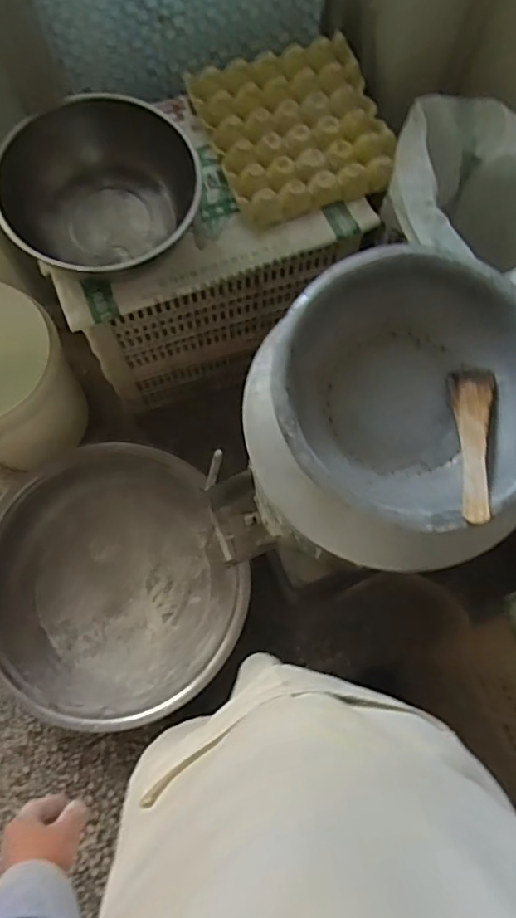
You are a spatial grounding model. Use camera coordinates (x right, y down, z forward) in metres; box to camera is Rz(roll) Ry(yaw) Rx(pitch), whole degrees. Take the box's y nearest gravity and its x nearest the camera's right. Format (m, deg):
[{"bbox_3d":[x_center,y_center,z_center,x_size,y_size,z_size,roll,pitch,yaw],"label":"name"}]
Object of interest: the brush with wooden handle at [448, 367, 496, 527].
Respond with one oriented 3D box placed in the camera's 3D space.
[{"bbox_3d":[0.237,-0.020,0.626,0.048,0.008,0.201,-5,54,17],"label":"brush with wooden handle"}]

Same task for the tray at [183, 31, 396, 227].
[{"bbox_3d":[0.061,-0.538,0.939,0.278,0.054,0.288,-20,76,-7],"label":"tray"}]

